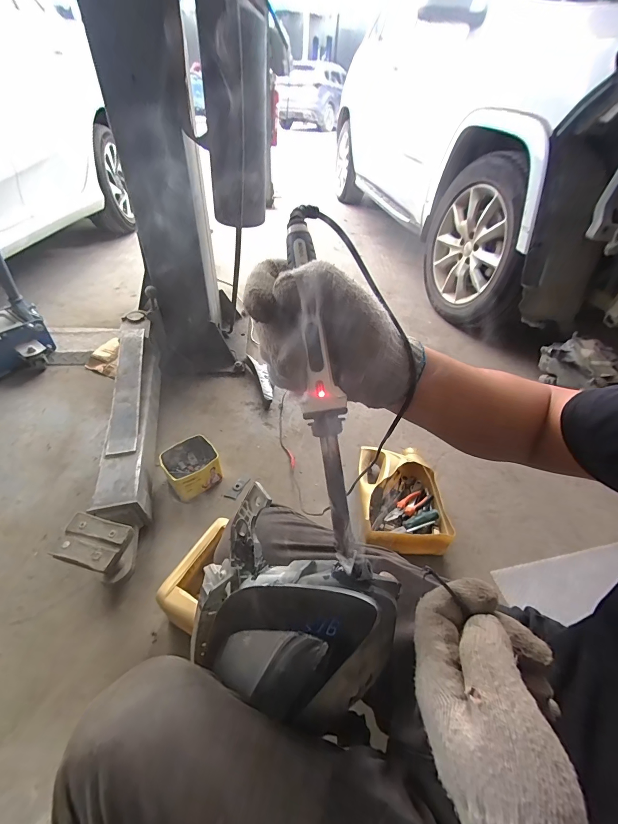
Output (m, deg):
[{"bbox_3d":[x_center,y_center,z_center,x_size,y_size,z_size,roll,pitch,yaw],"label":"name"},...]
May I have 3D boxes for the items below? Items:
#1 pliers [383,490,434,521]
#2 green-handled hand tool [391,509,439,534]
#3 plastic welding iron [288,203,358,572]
[{"bbox_3d":[0.258,0.246,0.871,0.148,0.016,0.044,-23,50,-27],"label":"pliers"},{"bbox_3d":[0.271,0.276,0.839,0.136,0.022,0.039,-14,46,-20],"label":"green-handled hand tool"},{"bbox_3d":[0.009,-0.019,0.211,0.026,0.235,0.026,-8,0,-16],"label":"plastic welding iron"}]

